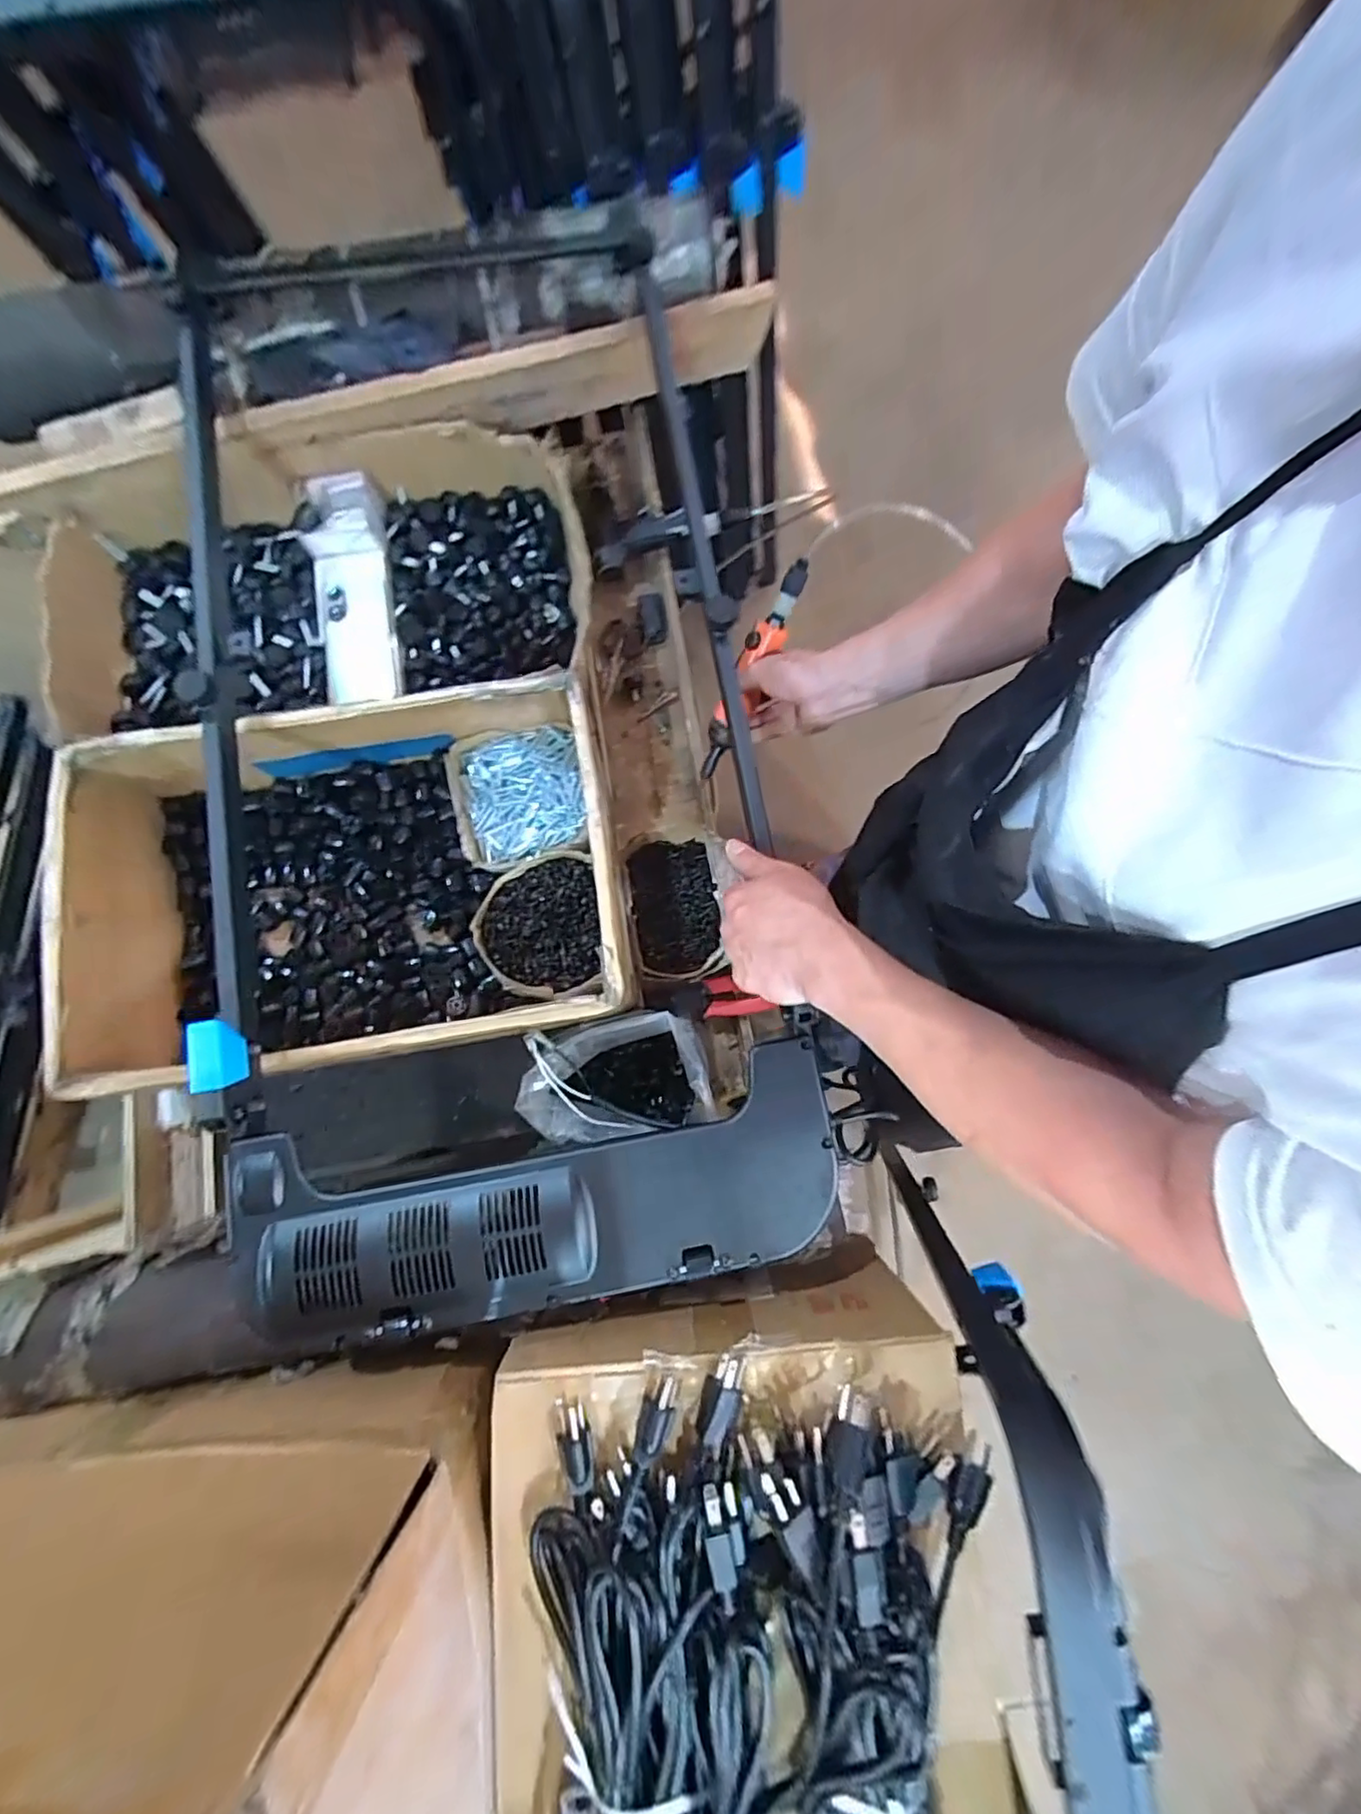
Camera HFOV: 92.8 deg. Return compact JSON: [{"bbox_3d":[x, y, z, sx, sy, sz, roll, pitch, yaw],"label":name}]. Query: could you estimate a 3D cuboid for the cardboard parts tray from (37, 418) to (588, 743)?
[{"bbox_3d":[-0.429,-0.393,0.780,0.618,0.132,0.289,-7,80,-2],"label":"cardboard parts tray"}]

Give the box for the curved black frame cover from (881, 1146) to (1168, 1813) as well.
[{"bbox_3d":[0.240,0.452,0.413,0.080,0.148,0.569,2,53,0],"label":"curved black frame cover"}]

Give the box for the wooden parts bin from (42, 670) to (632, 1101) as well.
[{"bbox_3d":[-0.334,-0.018,0.692,0.521,0.171,0.343,-10,80,-2],"label":"wooden parts bin"}]

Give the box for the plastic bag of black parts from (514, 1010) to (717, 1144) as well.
[{"bbox_3d":[-0.061,0.170,0.660,0.172,0.115,0.108,-4,80,-1],"label":"plastic bag of black parts"}]

